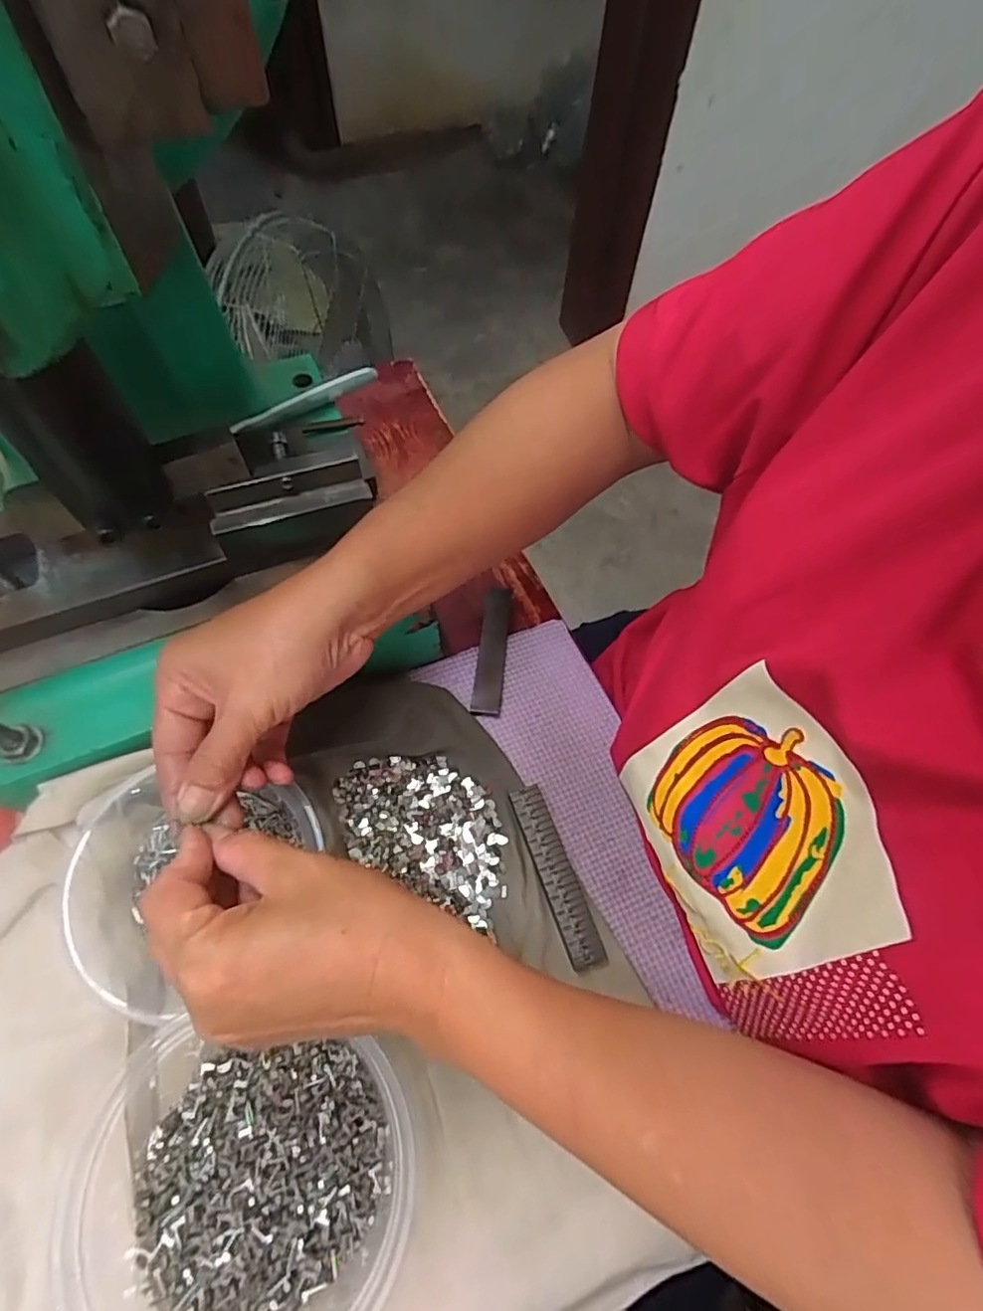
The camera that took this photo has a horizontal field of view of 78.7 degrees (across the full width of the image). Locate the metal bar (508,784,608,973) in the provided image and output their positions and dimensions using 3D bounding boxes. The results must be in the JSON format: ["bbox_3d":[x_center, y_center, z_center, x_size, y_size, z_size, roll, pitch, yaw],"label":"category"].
[{"bbox_3d":[0.036,0.122,0.337,0.019,0.008,0.098,-14,64,-16],"label":"metal bar"}]

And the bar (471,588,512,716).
[{"bbox_3d":[0.001,-0.005,0.403,0.017,0.009,0.096,7,63,1],"label":"bar"}]

